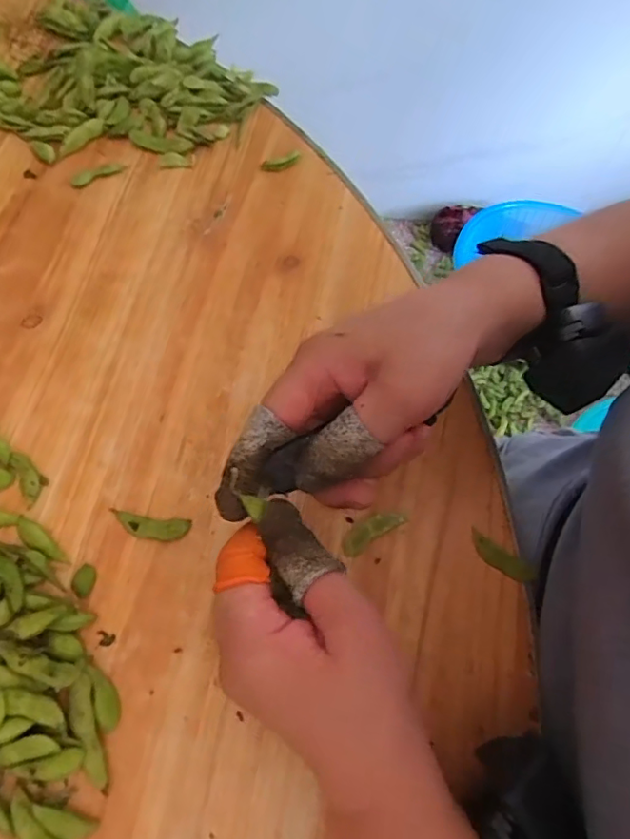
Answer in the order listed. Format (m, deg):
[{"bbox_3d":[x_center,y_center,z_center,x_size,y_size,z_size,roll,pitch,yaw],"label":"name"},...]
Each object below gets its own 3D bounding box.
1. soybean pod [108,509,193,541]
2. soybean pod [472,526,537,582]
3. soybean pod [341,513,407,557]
[{"bbox_3d":[-0.094,0.060,0.311,0.045,0.004,0.014,8,66,-1],"label":"soybean pod"},{"bbox_3d":[0.109,0.081,0.320,0.042,0.004,0.014,33,68,10],"label":"soybean pod"},{"bbox_3d":[0.033,0.064,0.321,0.041,0.004,0.013,-31,72,-16],"label":"soybean pod"}]

